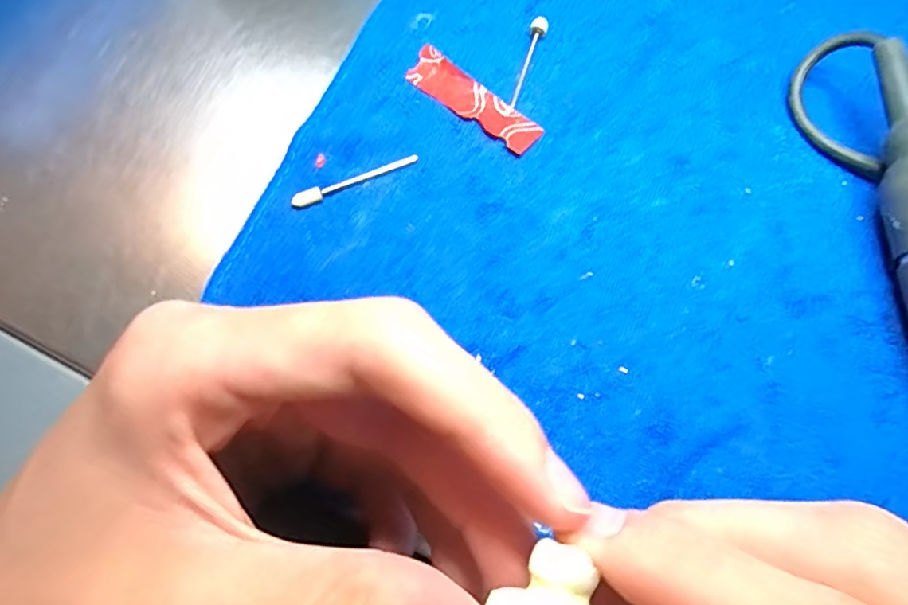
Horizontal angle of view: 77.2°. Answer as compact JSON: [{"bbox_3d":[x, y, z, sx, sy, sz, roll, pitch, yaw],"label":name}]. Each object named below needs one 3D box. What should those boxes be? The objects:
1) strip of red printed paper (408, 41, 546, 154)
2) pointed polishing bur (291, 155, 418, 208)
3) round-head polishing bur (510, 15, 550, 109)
[{"bbox_3d":[0.008,-0.078,0.218,0.059,0.005,0.017,39,74,16],"label":"strip of red printed paper"},{"bbox_3d":[-0.036,-0.045,0.208,0.048,0.004,0.004,-23,68,-9],"label":"pointed polishing bur"},{"bbox_3d":[0.029,-0.096,0.224,0.006,0.006,0.043,16,68,7],"label":"round-head polishing bur"}]

